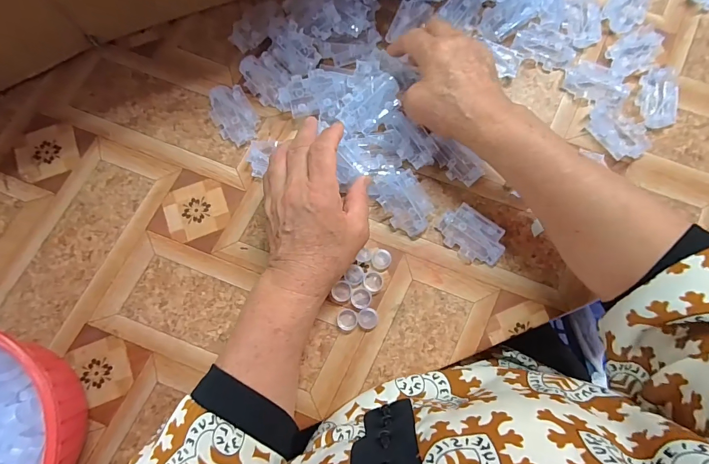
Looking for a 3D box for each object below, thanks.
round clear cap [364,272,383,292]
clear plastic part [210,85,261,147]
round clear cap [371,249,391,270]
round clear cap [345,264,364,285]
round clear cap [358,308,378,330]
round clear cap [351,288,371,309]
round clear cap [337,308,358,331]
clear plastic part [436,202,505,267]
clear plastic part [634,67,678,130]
[{"bbox_3d":[0.019,0.050,0.359,0.019,0.006,0.019,0,81,-1],"label":"round clear cap"},{"bbox_3d":[-0.132,-0.129,0.389,0.043,0.015,0.069,-31,82,-5],"label":"clear plastic part"},{"bbox_3d":[0.027,0.028,0.362,0.020,0.009,0.021,0,81,-1],"label":"round clear cap"},{"bbox_3d":[0.001,0.043,0.361,0.017,0.006,0.020,38,82,5],"label":"round clear cap"},{"bbox_3d":[0.013,0.085,0.352,0.020,0.005,0.020,0,81,-1],"label":"round clear cap"},{"bbox_3d":[0.007,0.066,0.356,0.020,0.005,0.020,0,81,-1],"label":"round clear cap"},{"bbox_3d":[-0.007,0.086,0.352,0.019,0.004,0.021,3,81,0],"label":"round clear cap"},{"bbox_3d":[0.119,0.005,0.364,0.067,0.015,0.045,37,82,5],"label":"clear plastic part"},{"bbox_3d":[0.337,-0.148,0.400,0.040,0.010,0.072,5,81,0],"label":"clear plastic part"}]

